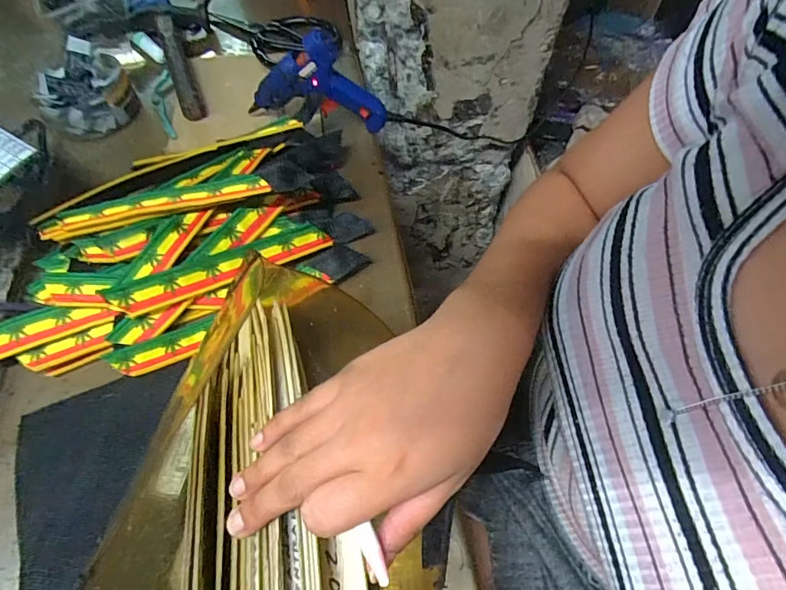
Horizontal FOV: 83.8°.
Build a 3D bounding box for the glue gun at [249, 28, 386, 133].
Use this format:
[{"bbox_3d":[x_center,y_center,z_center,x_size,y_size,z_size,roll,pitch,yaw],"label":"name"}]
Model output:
[{"bbox_3d":[-0.077,-0.210,0.434,0.136,0.096,0.026,4,62,3],"label":"glue gun"}]

